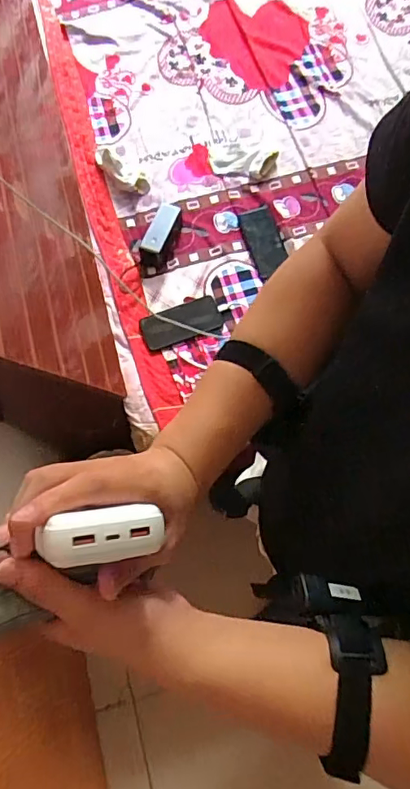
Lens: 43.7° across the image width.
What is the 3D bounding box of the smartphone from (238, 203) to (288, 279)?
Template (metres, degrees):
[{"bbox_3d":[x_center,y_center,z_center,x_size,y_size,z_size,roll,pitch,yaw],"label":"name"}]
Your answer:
[{"bbox_3d":[0.130,-0.342,1.131,0.072,0.014,0.167,-17,73,-6],"label":"smartphone"}]

